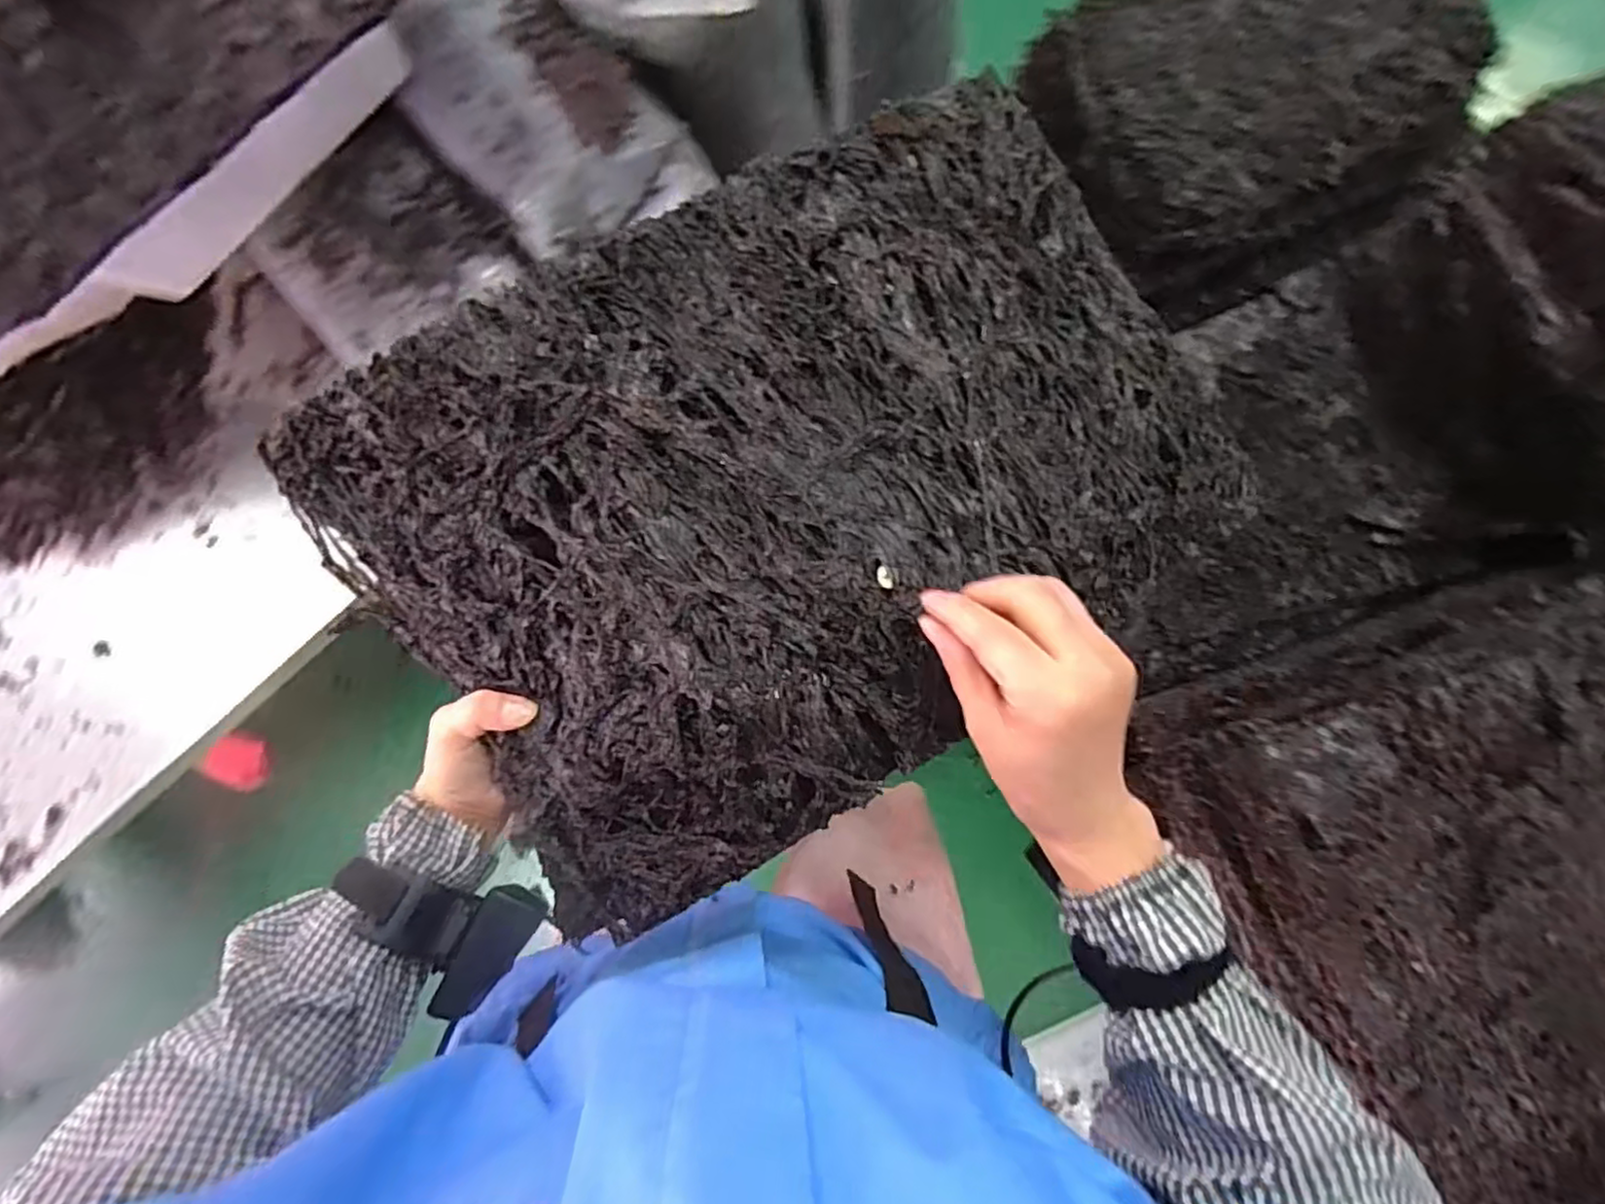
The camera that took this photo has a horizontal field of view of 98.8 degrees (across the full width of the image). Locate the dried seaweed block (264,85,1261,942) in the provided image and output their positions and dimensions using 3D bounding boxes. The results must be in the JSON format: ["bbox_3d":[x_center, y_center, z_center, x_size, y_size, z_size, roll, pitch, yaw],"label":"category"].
[{"bbox_3d":[0.004,-0.062,0.368,0.443,0.063,0.315,-31,87,-2],"label":"dried seaweed block"}]

